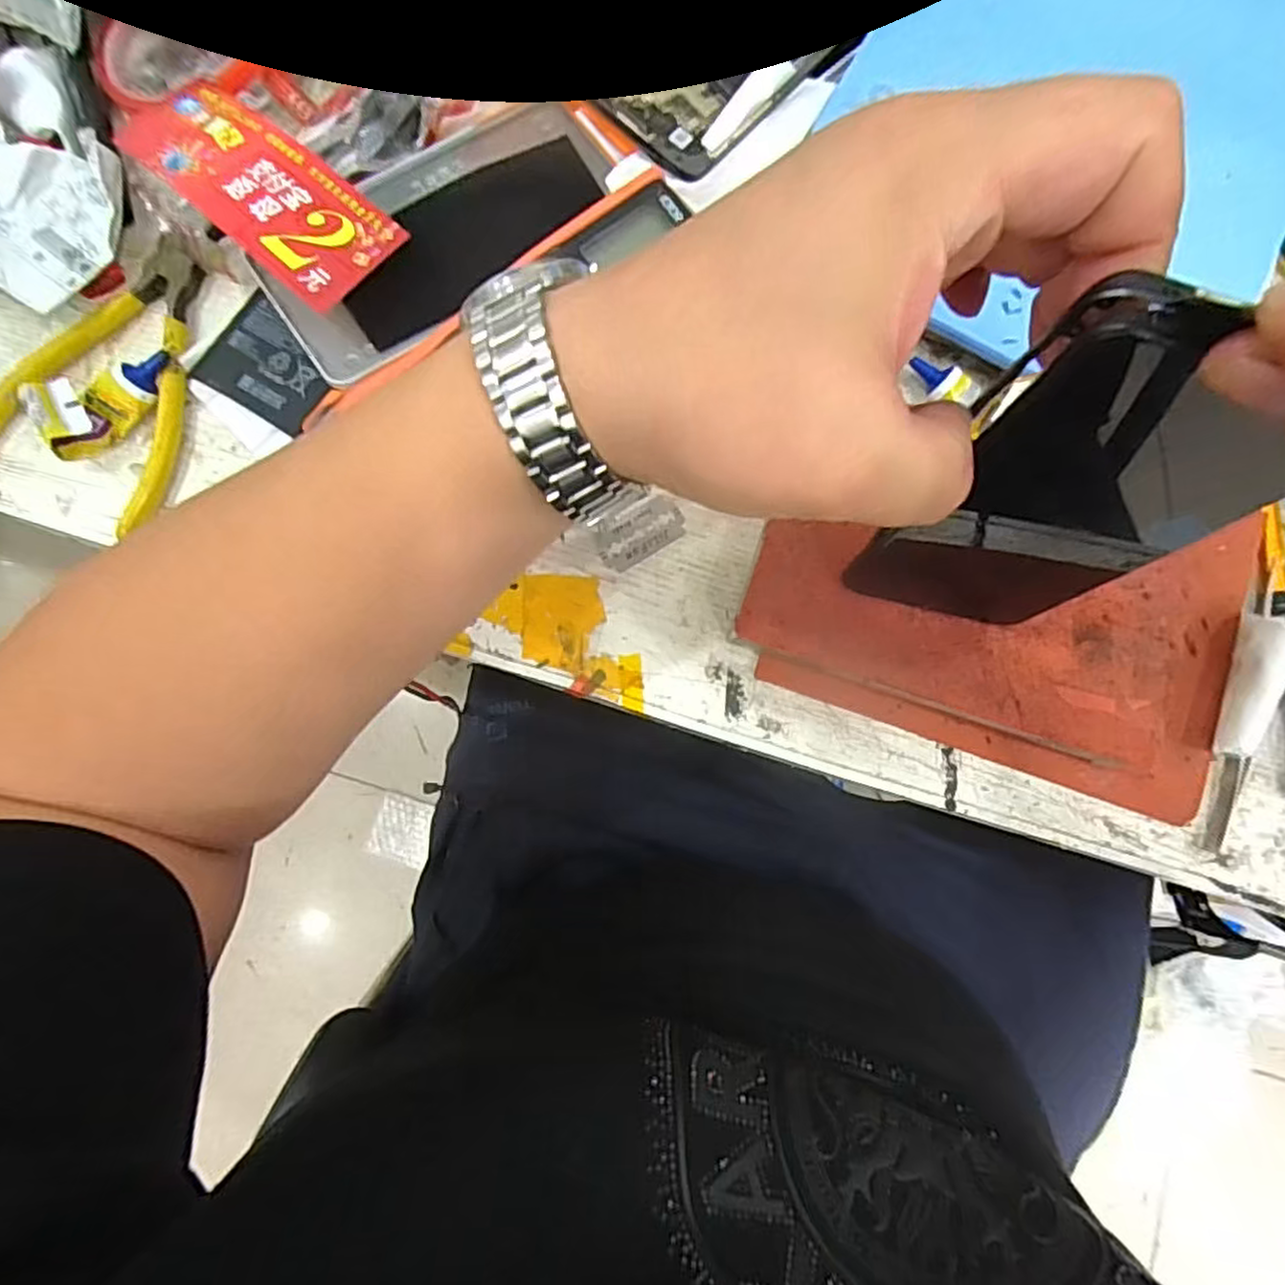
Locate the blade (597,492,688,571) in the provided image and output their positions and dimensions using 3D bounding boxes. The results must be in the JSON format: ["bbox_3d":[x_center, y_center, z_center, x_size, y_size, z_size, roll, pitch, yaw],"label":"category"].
[{"bbox_3d":[0.000,-0.051,0.324,0.040,0.004,0.024,-28,91,-4],"label":"blade"}]

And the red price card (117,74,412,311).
[{"bbox_3d":[-0.163,-0.194,0.301,0.129,0.010,0.051,41,79,8],"label":"red price card"}]

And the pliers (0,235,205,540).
[{"bbox_3d":[-0.230,-0.119,0.307,0.088,0.022,0.129,25,81,1],"label":"pliers"}]

